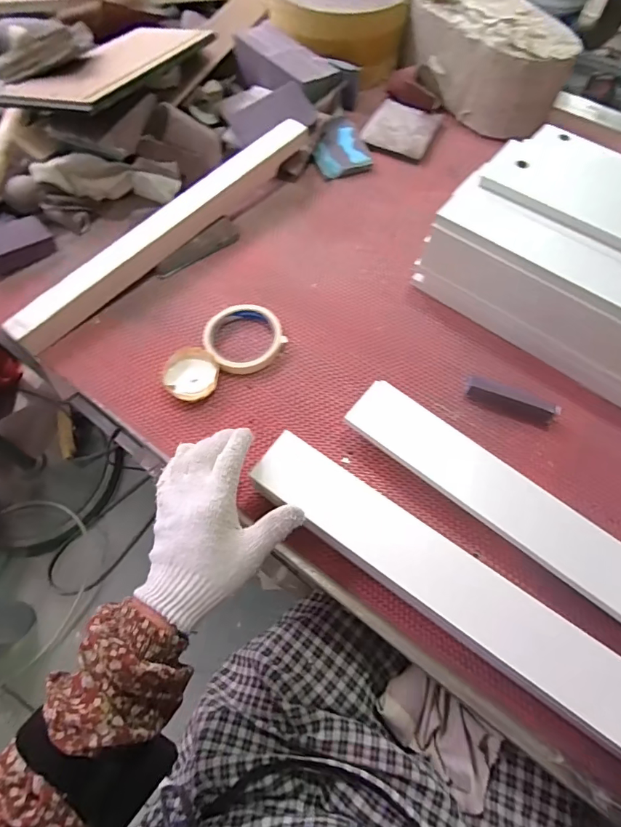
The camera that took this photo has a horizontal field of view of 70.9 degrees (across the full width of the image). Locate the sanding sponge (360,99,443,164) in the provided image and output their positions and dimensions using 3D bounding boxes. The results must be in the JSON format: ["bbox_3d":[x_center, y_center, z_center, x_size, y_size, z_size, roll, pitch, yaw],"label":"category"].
[{"bbox_3d":[0.151,-0.471,0.723,0.107,0.018,0.122,21,65,9],"label":"sanding sponge"}]

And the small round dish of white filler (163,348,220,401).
[{"bbox_3d":[-0.139,-0.045,0.519,0.061,0.019,0.066,0,64,-1],"label":"small round dish of white filler"}]

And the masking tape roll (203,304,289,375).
[{"bbox_3d":[-0.082,-0.093,0.539,0.091,0.022,0.091,0,64,-1],"label":"masking tape roll"}]

